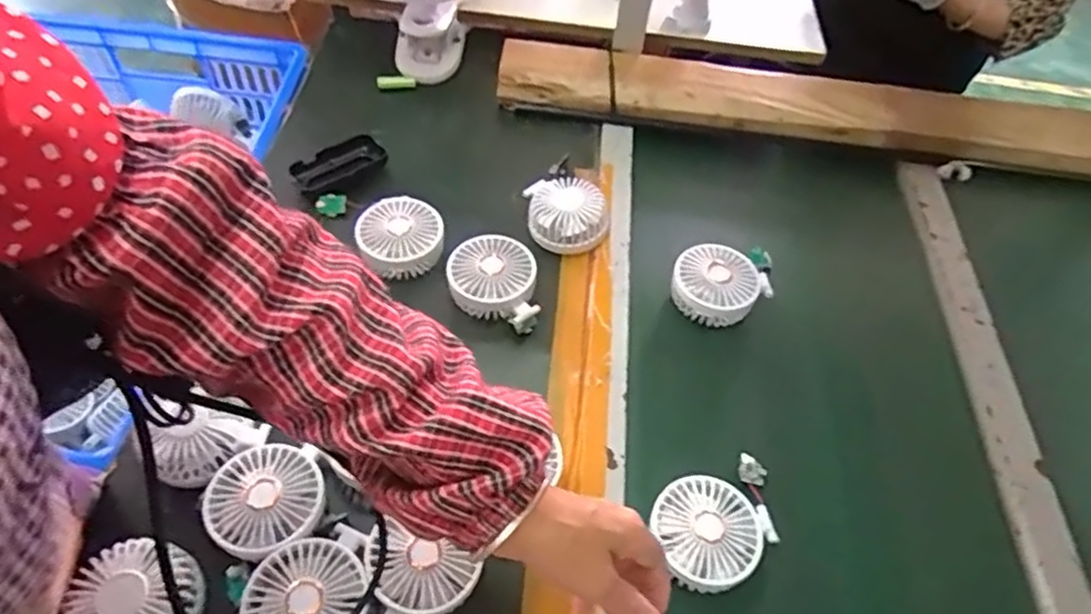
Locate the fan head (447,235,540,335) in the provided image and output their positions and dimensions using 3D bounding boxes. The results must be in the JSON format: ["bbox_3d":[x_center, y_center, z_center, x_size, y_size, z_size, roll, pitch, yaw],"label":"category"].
[{"bbox_3d":[-0.054,-0.019,0.702,0.090,0.052,0.104,-3,56,-4],"label":"fan head"}]

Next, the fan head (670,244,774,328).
[{"bbox_3d":[0.180,-0.023,0.710,0.086,0.039,0.081,1,55,-1],"label":"fan head"}]

